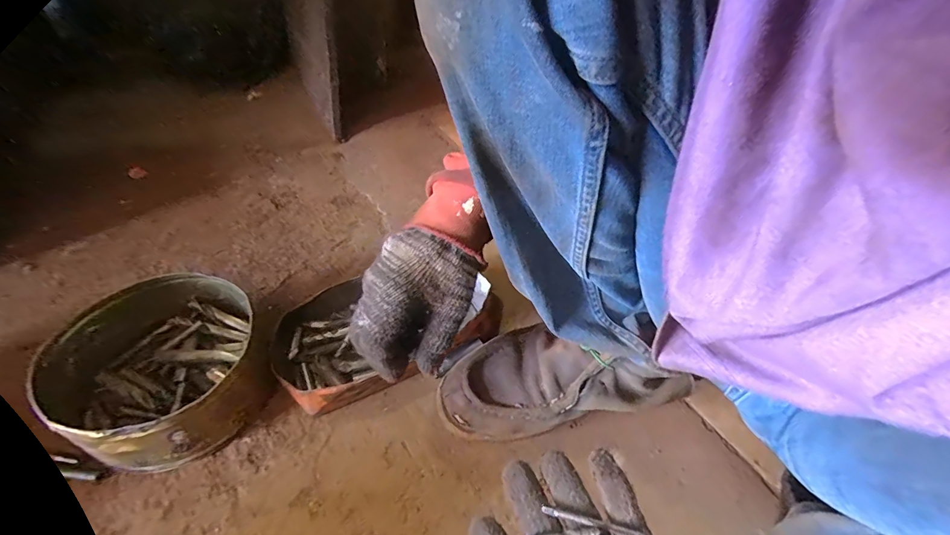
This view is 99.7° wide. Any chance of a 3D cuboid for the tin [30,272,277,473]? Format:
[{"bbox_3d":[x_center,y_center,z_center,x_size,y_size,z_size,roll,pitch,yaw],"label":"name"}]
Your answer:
[{"bbox_3d":[-0.329,0.110,0.429,0.186,0.087,0.183,3,45,-3],"label":"tin"}]

